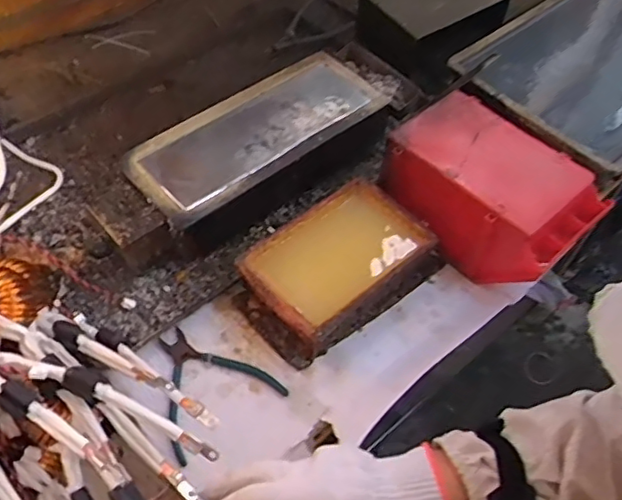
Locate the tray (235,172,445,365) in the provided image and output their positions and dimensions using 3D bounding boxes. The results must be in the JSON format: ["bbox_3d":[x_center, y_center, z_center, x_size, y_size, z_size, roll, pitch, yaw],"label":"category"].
[{"bbox_3d":[0.034,0.018,0.693,0.230,0.069,0.140,-36,63,-26],"label":"tray"}]

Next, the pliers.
[{"bbox_3d":[-0.114,0.135,0.636,0.126,0.013,0.133,-29,60,-22],"label":"pliers"}]

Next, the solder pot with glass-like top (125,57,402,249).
[{"bbox_3d":[-0.064,-0.131,0.783,0.341,0.088,0.151,-36,63,-25],"label":"solder pot with glass-like top"}]

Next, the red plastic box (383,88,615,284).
[{"bbox_3d":[0.213,-0.071,0.718,0.236,0.098,0.151,39,61,23],"label":"red plastic box"}]

